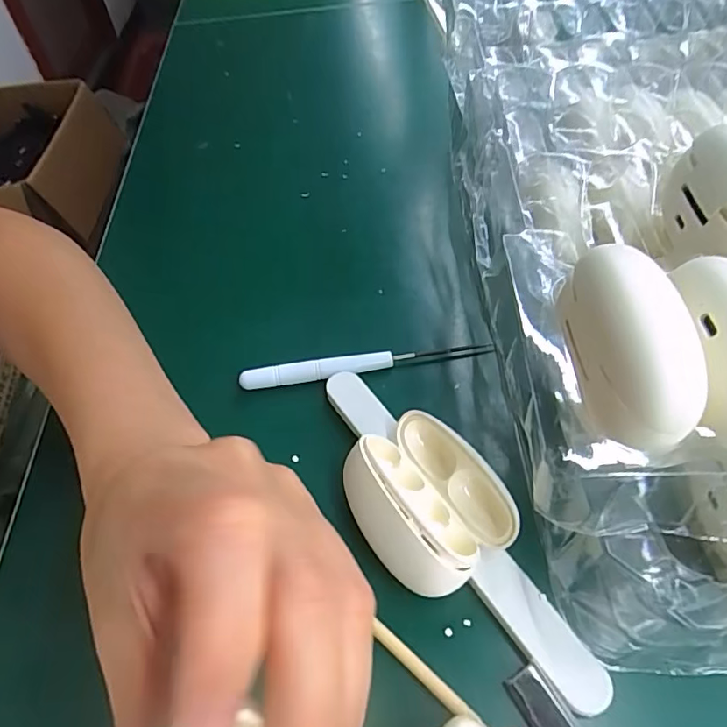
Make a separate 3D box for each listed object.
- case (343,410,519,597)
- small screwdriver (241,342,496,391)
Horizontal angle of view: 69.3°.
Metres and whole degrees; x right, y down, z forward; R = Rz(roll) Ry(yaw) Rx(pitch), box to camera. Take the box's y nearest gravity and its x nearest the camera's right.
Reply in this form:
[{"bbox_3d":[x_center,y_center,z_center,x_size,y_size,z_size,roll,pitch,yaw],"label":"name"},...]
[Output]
[{"bbox_3d":[0.025,0.056,0.216,0.057,0.027,0.065,-29,55,-18],"label":"case"},{"bbox_3d":[0.001,0.002,0.282,0.132,0.009,0.011,-7,51,-1],"label":"small screwdriver"}]

